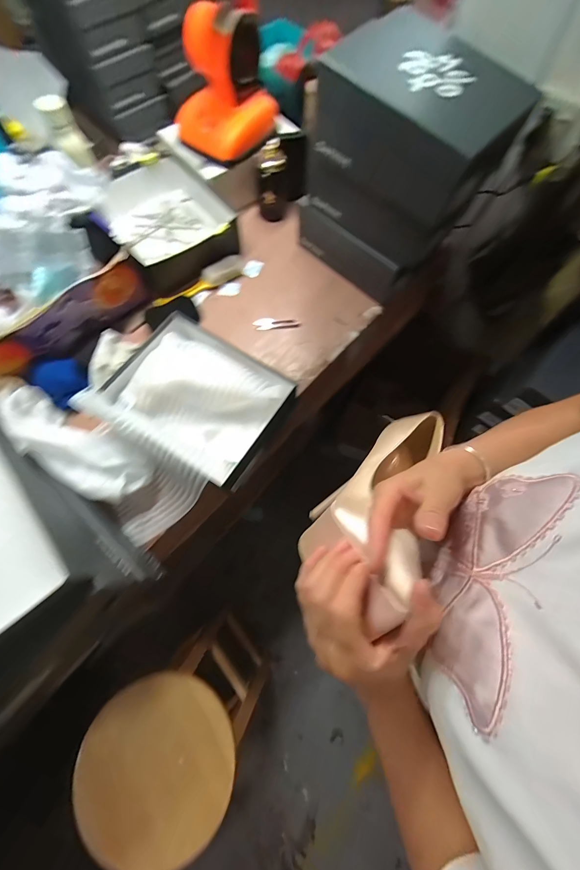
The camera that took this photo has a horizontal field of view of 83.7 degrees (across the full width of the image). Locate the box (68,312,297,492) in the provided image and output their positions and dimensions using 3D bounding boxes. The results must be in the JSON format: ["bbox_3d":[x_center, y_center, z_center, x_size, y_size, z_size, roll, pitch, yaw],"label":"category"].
[{"bbox_3d":[-0.184,-0.064,0.636,0.299,0.113,0.256,32,73,9],"label":"box"}]

